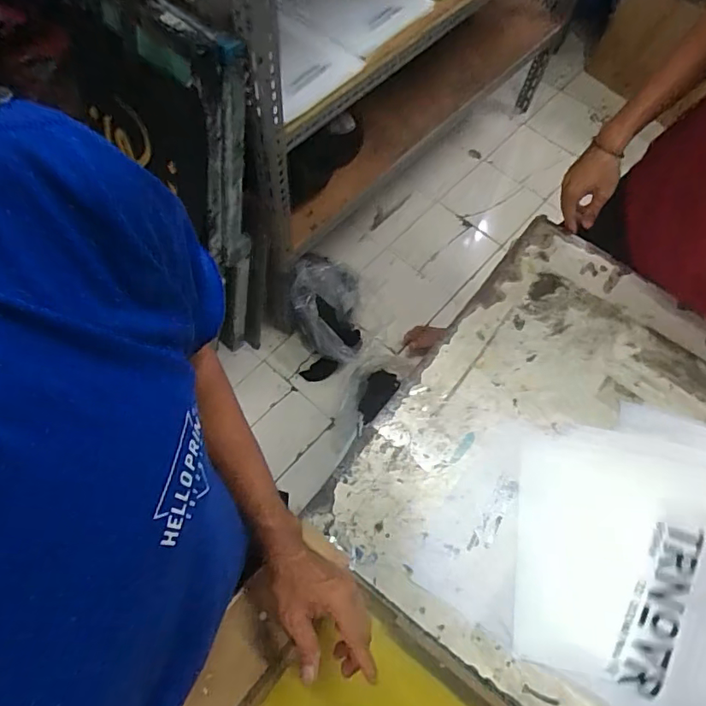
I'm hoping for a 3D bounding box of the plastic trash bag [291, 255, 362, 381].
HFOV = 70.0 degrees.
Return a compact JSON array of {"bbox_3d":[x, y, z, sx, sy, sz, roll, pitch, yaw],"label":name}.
[{"bbox_3d":[-0.069,-0.119,1.457,0.204,0.356,0.279,-4,65,-5],"label":"plastic trash bag"}]

